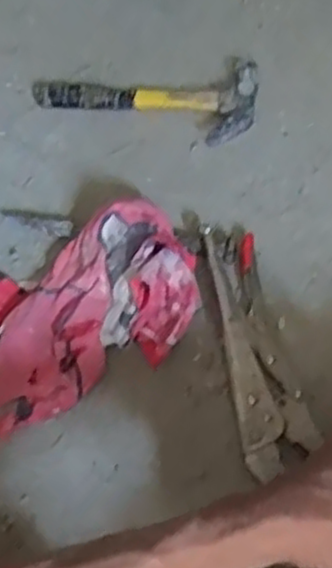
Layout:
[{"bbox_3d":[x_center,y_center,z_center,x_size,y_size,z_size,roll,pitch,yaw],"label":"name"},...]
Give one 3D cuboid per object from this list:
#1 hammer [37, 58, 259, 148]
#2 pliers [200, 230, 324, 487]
[{"bbox_3d":[-0.021,-0.179,0.754,0.224,0.021,0.089,-4,58,2],"label":"hammer"},{"bbox_3d":[0.072,0.046,0.598,0.055,0.019,0.209,-10,58,-2],"label":"pliers"}]

